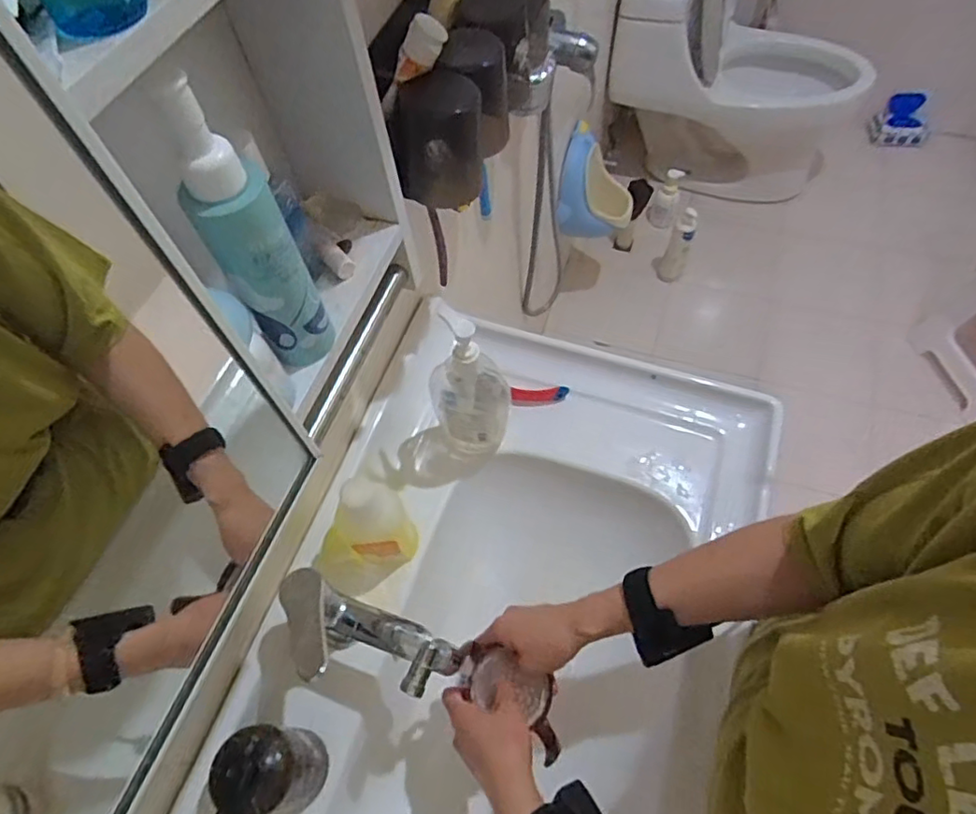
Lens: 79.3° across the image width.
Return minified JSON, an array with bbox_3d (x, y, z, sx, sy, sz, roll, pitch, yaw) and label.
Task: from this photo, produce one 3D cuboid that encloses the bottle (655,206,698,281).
[{"bbox_3d":[0.540,-0.455,1.680,0.075,0.240,0.068,20,64,15],"label":"bottle"}]

